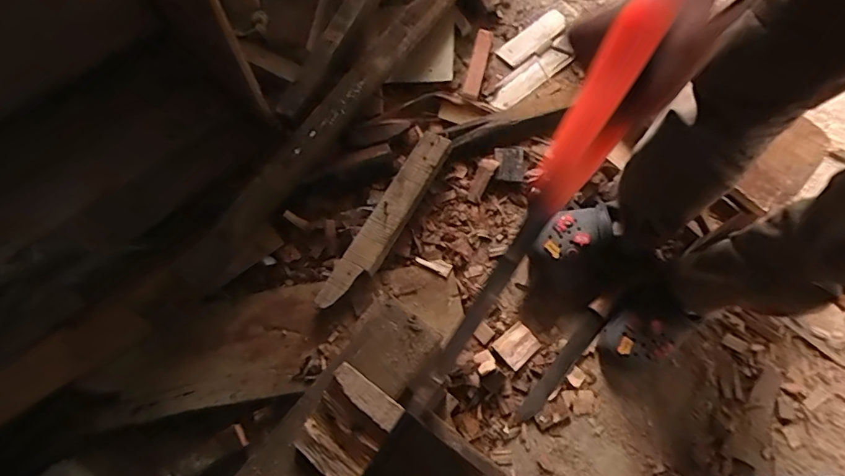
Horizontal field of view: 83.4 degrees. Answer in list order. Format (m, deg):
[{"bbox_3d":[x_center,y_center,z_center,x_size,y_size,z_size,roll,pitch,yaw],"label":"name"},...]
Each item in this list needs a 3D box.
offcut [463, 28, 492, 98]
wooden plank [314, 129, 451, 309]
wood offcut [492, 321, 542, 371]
[{"bbox_3d":[0.128,-0.405,1.089,0.034,0.017,0.188,14,69,5],"label":"offcut"},{"bbox_3d":[-0.063,-0.040,0.887,0.064,0.023,0.398,33,72,-3],"label":"wooden plank"},{"bbox_3d":[0.169,0.192,0.850,0.070,0.010,0.059,-40,74,-15],"label":"wood offcut"}]

